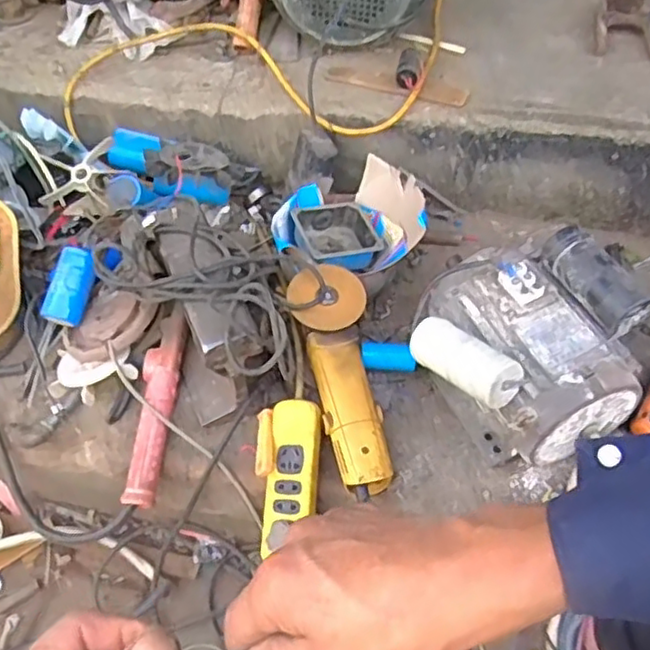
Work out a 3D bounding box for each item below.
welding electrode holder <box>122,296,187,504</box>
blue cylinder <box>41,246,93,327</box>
[{"bbox_3d":[-0.215,0.099,0.839,0.045,0.030,0.251,4,68,6],"label":"welding electrode holder"},{"bbox_3d":[-0.339,-0.052,0.873,0.037,0.035,0.102,11,84,11],"label":"blue cylinder"}]

